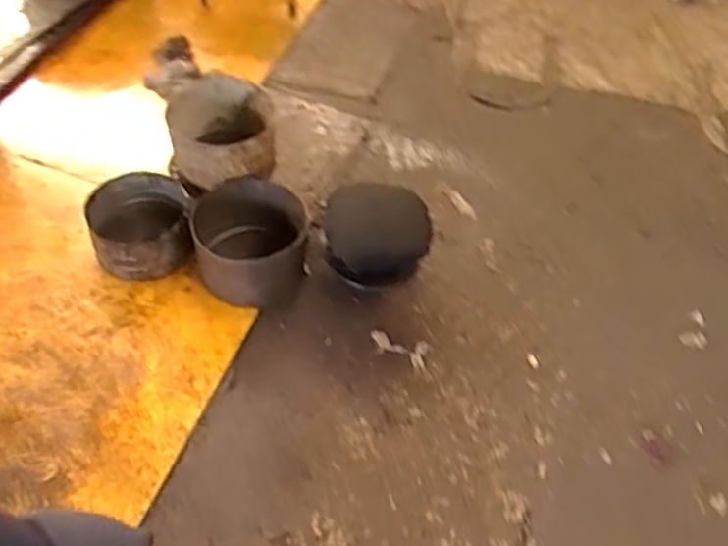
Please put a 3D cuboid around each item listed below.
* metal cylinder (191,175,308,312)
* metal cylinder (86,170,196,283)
[{"bbox_3d":[-0.283,-0.078,1.716,0.281,0.213,0.281,-2,52,-8],"label":"metal cylinder"},{"bbox_3d":[-0.571,-0.118,1.779,0.243,0.168,0.235,1,54,-2],"label":"metal cylinder"}]

